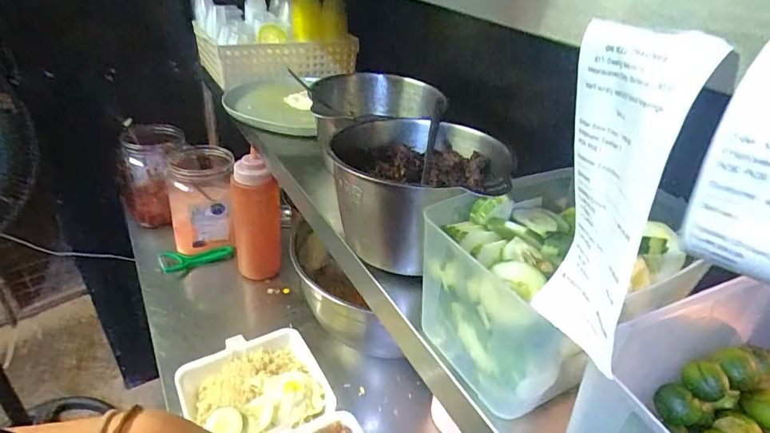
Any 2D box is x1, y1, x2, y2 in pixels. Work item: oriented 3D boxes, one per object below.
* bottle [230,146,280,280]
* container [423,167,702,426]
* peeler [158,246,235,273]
[{"bbox_3d":[-0.227,0.011,0.796,0.075,0.262,0.068,-7,36,-19],"label":"bottle"},{"bbox_3d":[0.118,0.042,0.336,0.162,0.120,0.125,-16,39,-29],"label":"container"},{"bbox_3d":[-0.355,0.083,0.856,0.132,0.028,0.038,-5,36,-16],"label":"peeler"}]

